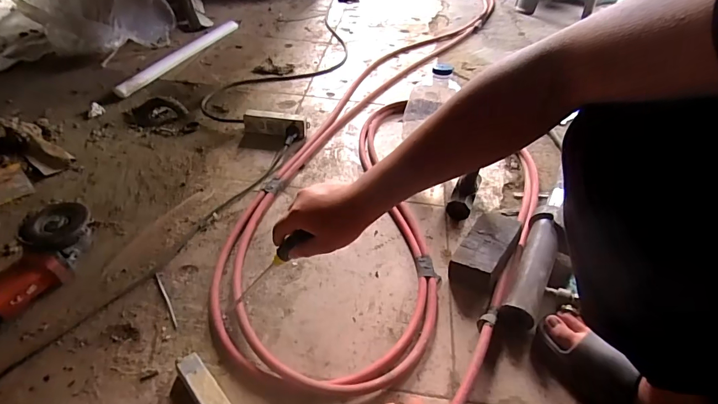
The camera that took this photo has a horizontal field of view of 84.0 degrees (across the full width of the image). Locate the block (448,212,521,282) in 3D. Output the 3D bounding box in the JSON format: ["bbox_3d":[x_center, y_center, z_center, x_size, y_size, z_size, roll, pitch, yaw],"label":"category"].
[{"bbox_3d":[0.219,0.087,0.705,0.073,0.057,0.168,27,47,23],"label":"block"}]

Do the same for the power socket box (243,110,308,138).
[{"bbox_3d":[-0.202,-0.190,0.969,0.151,0.055,0.033,9,44,5],"label":"power socket box"}]

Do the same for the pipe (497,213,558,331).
[{"bbox_3d":[0.295,0.121,0.687,0.056,0.060,0.253,23,47,19],"label":"pipe"}]

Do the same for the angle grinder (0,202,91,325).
[{"bbox_3d":[-0.512,0.125,0.597,0.087,0.089,0.277,21,59,17],"label":"angle grinder"}]

